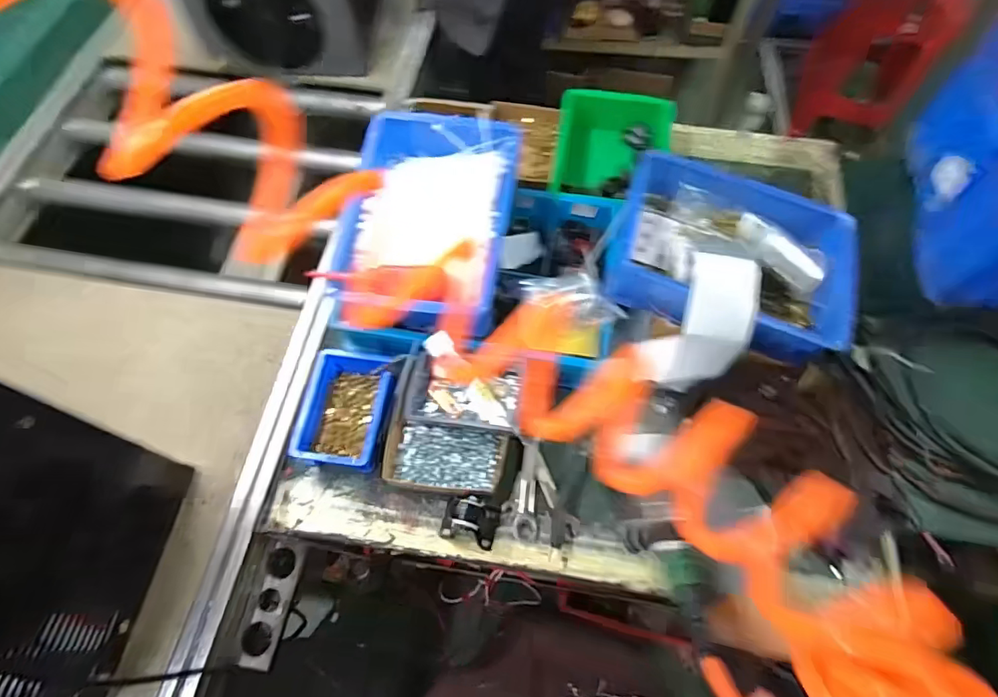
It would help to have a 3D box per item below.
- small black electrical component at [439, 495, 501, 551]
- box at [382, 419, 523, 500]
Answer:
[{"bbox_3d":[-0.035,0.203,0.623,0.067,0.055,0.051,14,65,7],"label":"small black electrical component"},{"bbox_3d":[-0.061,0.143,0.665,0.168,0.038,0.082,7,64,4],"label":"box"}]

